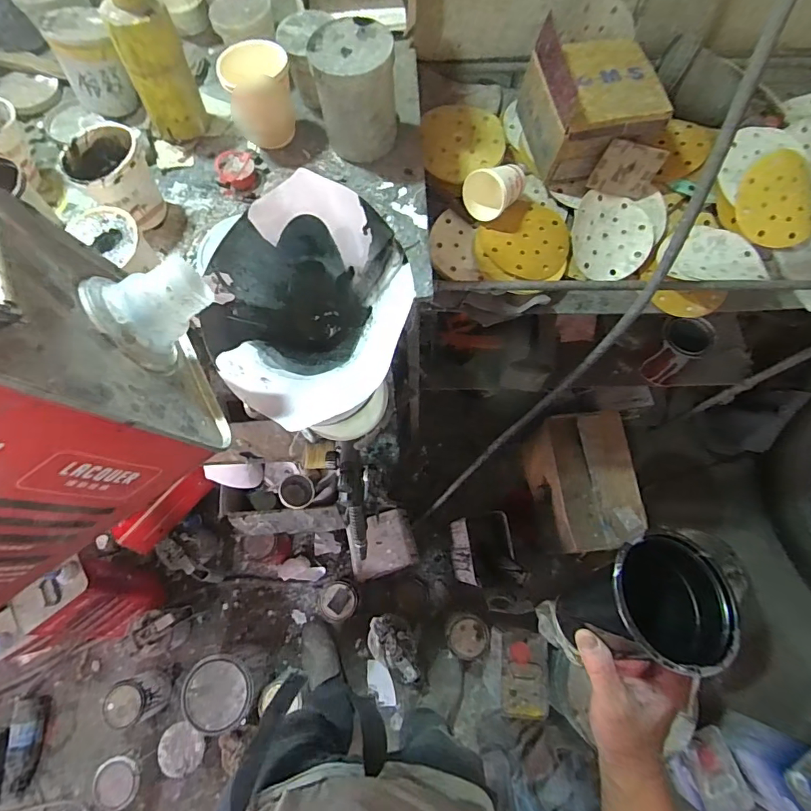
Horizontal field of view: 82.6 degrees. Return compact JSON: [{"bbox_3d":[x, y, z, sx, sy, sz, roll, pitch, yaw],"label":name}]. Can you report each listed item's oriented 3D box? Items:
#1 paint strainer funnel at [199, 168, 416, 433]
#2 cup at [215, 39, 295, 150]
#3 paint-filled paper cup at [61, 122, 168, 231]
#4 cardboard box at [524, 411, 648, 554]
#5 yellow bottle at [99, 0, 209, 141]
[{"bbox_3d":[-0.054,-0.050,0.269,0.111,0.095,0.112,0,72,0],"label":"paint strainer funnel"},{"bbox_3d":[-0.157,-0.340,0.511,0.073,0.072,0.081,-22,73,-7],"label":"cup"},{"bbox_3d":[-0.298,-0.239,0.482,0.075,0.080,0.081,0,72,0],"label":"paint-filled paper cup"},{"bbox_3d":[0.455,0.215,1.212,0.198,0.259,0.320,-7,72,-2],"label":"cardboard box"},{"bbox_3d":[-0.263,-0.358,0.479,0.061,0.150,0.052,1,72,0],"label":"yellow bottle"}]

